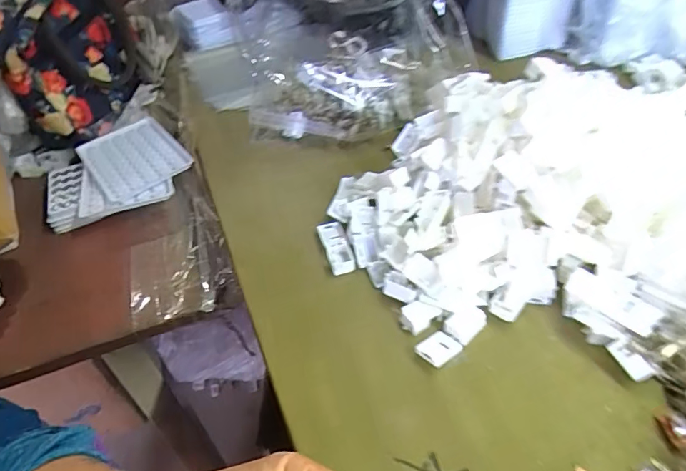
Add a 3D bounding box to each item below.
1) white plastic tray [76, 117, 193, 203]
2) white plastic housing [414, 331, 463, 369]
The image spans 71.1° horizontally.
[{"bbox_3d":[-0.239,-0.089,0.549,0.093,0.008,0.129,-34,53,-22],"label":"white plastic tray"},{"bbox_3d":[0.064,0.075,0.320,0.028,0.008,0.020,-31,49,-23],"label":"white plastic housing"}]

